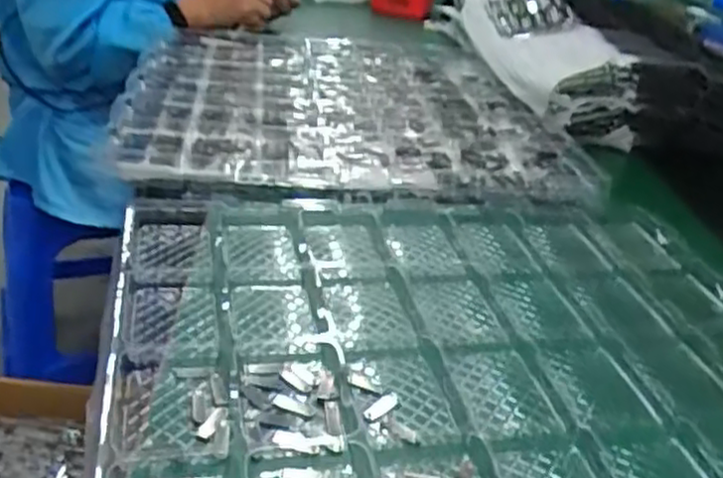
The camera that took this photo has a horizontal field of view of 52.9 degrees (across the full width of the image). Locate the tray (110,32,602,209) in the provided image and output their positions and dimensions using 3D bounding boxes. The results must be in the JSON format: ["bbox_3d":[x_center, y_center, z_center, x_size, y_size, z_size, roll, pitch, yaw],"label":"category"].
[{"bbox_3d":[-0.025,-0.167,0.930,0.497,0.049,0.535,1,31,-11],"label":"tray"}]

